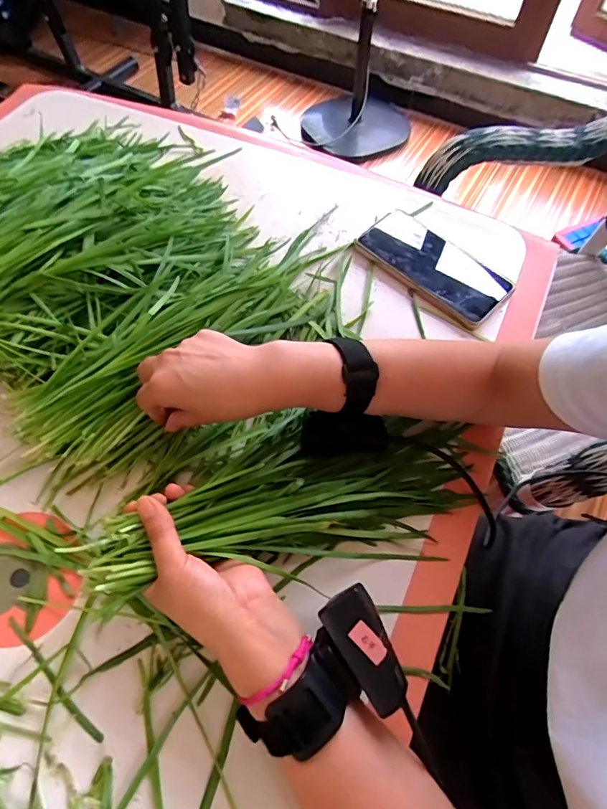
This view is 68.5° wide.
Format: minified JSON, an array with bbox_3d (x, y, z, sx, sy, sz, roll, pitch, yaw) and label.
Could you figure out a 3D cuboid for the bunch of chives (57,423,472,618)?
[{"bbox_3d":[-0.002,0.081,0.343,0.296,0.034,0.103,-8,61,-20],"label":"bunch of chives"}]

